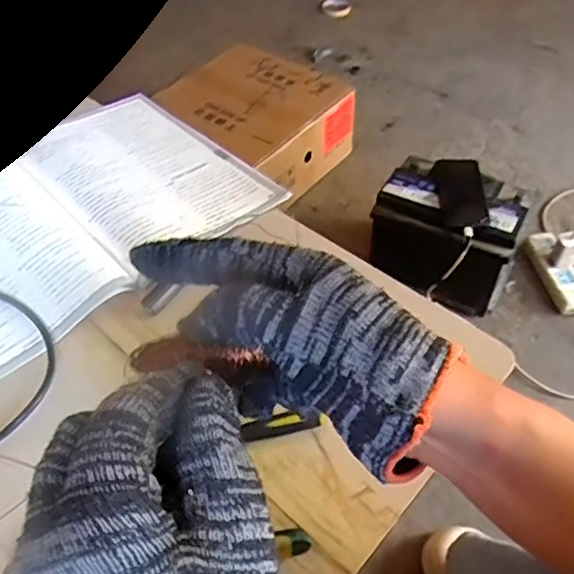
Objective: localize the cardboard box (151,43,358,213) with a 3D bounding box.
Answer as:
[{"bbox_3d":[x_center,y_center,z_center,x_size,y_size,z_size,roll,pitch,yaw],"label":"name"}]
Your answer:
[{"bbox_3d":[-0.065,-0.344,1.273,0.324,0.160,0.301,31,58,26],"label":"cardboard box"}]

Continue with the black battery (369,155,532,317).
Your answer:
[{"bbox_3d":[0.274,-0.091,1.034,0.231,0.180,0.184,21,54,20],"label":"black battery"}]

